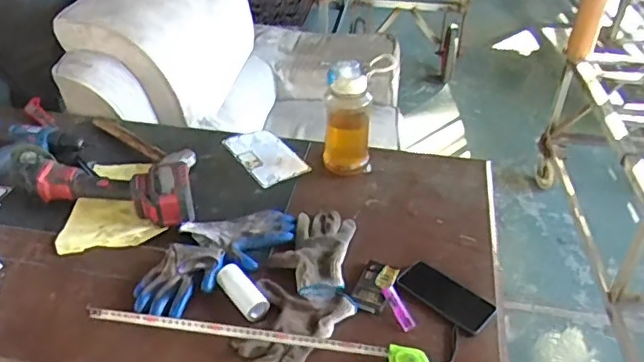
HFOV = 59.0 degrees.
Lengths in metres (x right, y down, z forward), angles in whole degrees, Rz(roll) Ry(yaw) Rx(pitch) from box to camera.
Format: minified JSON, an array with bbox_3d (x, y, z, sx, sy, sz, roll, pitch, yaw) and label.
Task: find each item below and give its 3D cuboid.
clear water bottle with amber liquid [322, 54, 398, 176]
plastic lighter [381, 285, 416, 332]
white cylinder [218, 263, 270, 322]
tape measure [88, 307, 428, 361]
[{"bbox_3d":[0.068,-0.128,1.153,0.111,0.243,0.083,-28,45,-32],"label":"clear water bottle with amber liquid"},{"bbox_3d":[0.122,0.199,0.899,0.020,0.011,0.083,-13,39,-17],"label":"plastic lighter"},{"bbox_3d":[-0.131,0.180,0.928,0.036,0.032,0.112,-26,45,-31],"label":"white cylinder"},{"bbox_3d":[-0.097,0.237,0.869,0.515,0.033,0.057,8,38,10],"label":"tape measure"}]

